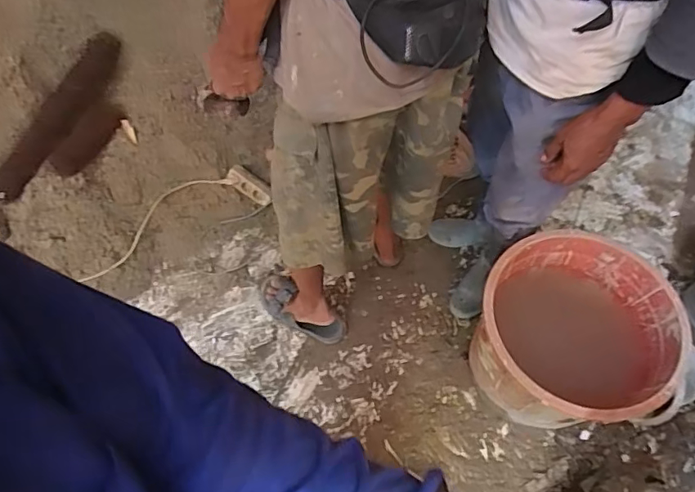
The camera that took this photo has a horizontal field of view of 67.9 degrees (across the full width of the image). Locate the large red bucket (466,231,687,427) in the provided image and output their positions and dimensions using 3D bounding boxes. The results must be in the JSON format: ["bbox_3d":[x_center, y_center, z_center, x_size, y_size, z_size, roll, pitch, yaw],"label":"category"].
[{"bbox_3d":[0.499,0.235,1.237,0.392,0.364,0.399,0,60,1],"label":"large red bucket"}]

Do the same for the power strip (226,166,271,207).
[{"bbox_3d":[-0.315,-0.196,1.675,0.162,0.033,0.065,37,98,0],"label":"power strip"}]

